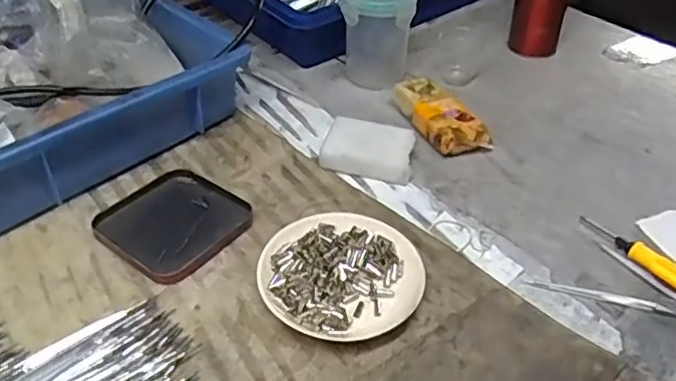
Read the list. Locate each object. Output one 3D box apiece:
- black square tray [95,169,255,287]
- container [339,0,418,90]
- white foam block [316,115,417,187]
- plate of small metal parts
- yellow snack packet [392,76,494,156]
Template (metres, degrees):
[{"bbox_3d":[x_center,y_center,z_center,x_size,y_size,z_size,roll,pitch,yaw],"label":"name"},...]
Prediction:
[{"bbox_3d":[-0.139,0.024,0.517,0.109,0.010,0.104,23,45,26],"label":"black square tray"},{"bbox_3d":[0.044,-0.171,0.678,0.077,0.110,0.064,7,40,8],"label":"container"},{"bbox_3d":[0.030,-0.039,0.587,0.083,0.027,0.055,12,41,14],"label":"white foam block"},{"bbox_3d":[0.003,0.064,0.464,0.118,0.022,0.114,0,40,0],"label":"plate of small metal parts"},{"bbox_3d":[0.100,-0.074,0.624,0.049,0.033,0.113,-21,44,-23],"label":"yellow snack packet"}]

